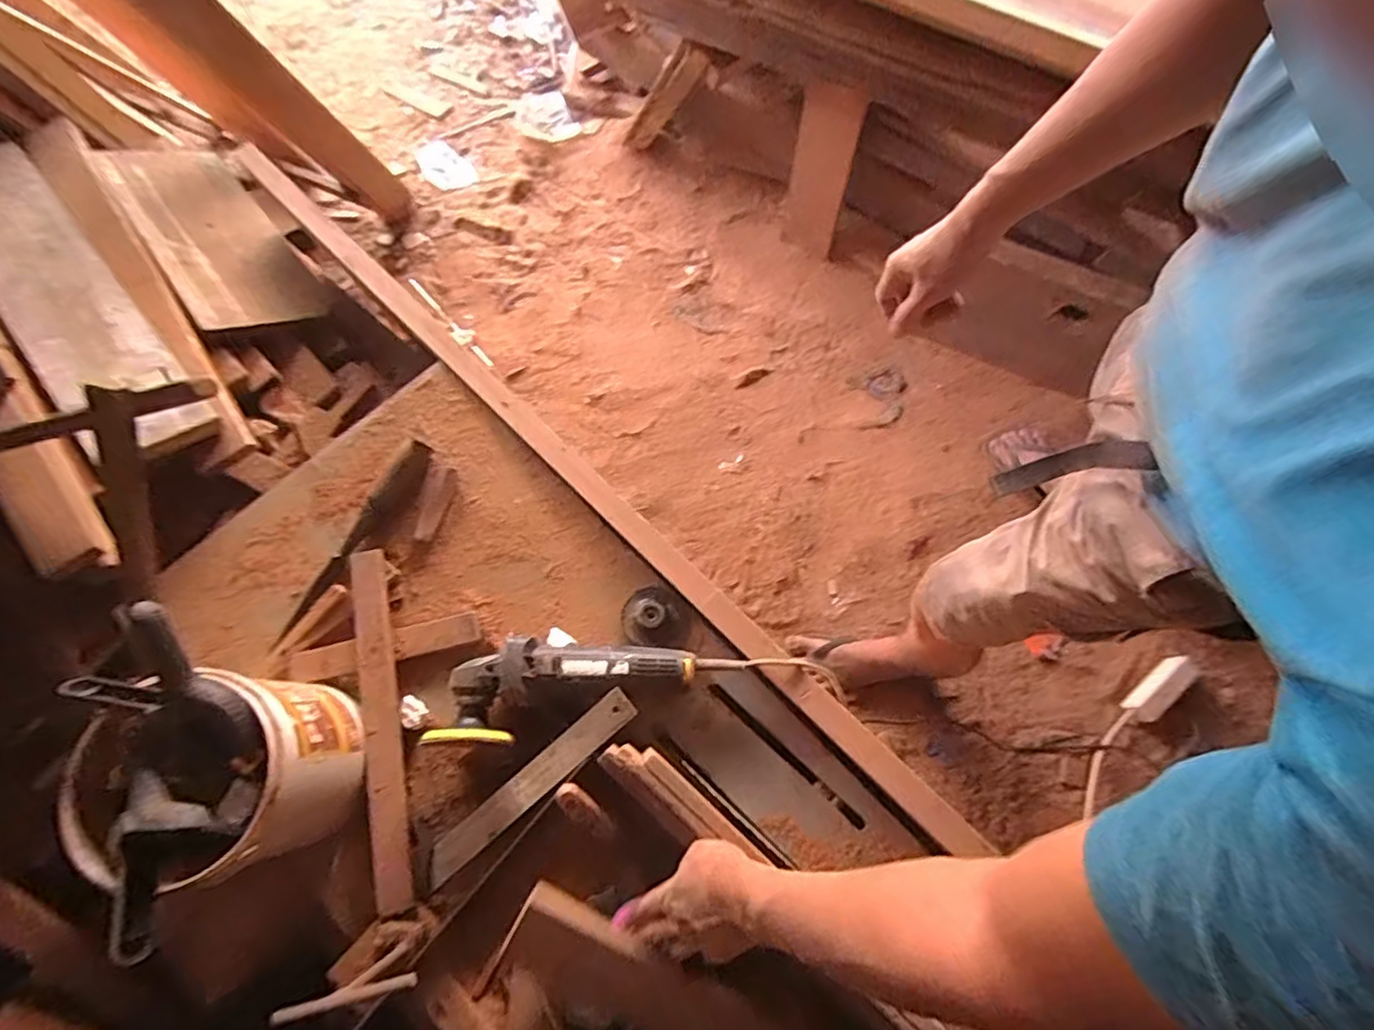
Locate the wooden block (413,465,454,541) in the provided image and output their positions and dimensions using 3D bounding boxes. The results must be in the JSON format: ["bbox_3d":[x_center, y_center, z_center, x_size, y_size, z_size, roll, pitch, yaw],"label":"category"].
[{"bbox_3d":[-0.323,-0.015,0.809,0.030,0.012,0.099,6,67,0],"label":"wooden block"}]

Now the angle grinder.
[{"bbox_3d":[-0.127,0.193,0.700,0.266,0.077,0.115,2,67,-2],"label":"angle grinder"}]

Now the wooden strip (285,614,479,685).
[{"bbox_3d":[-0.358,0.157,0.746,0.216,0.015,0.037,-12,68,-8],"label":"wooden strip"}]

